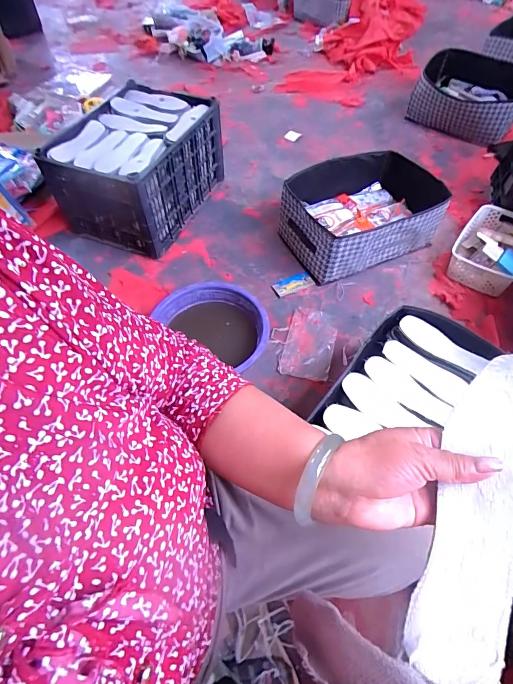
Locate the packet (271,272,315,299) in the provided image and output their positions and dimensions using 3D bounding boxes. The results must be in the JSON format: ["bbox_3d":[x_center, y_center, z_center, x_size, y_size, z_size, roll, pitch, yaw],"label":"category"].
[{"bbox_3d":[0.110,-0.169,1.145,0.122,0.017,0.049,-21,59,-13],"label":"packet"}]

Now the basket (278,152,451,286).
[{"bbox_3d":[0.329,-0.398,1.186,0.458,0.182,0.339,-20,58,-12],"label":"basket"}]

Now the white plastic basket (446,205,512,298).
[{"bbox_3d":[0.711,-0.289,1.152,0.194,0.082,0.297,30,62,19],"label":"white plastic basket"}]

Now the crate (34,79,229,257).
[{"bbox_3d":[-0.381,-0.593,1.307,0.405,0.276,0.500,19,59,13],"label":"crate"}]

